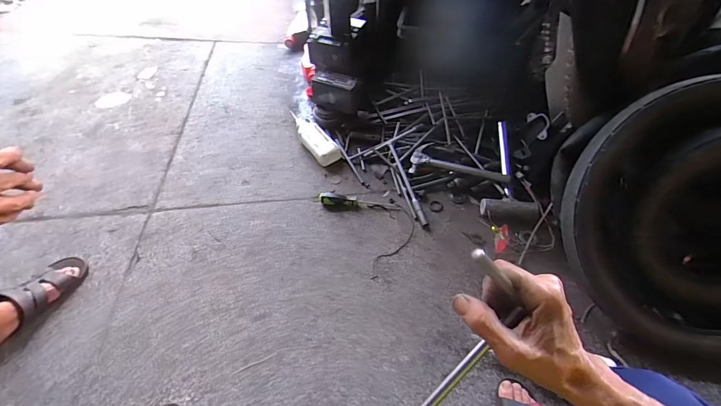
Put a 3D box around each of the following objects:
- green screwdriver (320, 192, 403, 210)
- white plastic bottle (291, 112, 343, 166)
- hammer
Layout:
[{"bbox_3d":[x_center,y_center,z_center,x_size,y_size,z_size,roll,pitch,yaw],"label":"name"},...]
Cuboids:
[{"bbox_3d":[0.000,-0.009,1.024,0.227,0.028,0.036,2,50,2],"label":"green screwdriver"},{"bbox_3d":[-0.154,-0.213,1.175,0.083,0.056,0.242,-27,55,-20],"label":"white plastic bottle"},{"bbox_3d":[0.291,-0.112,1.071,0.281,0.040,0.121,8,52,7],"label":"hammer"}]

